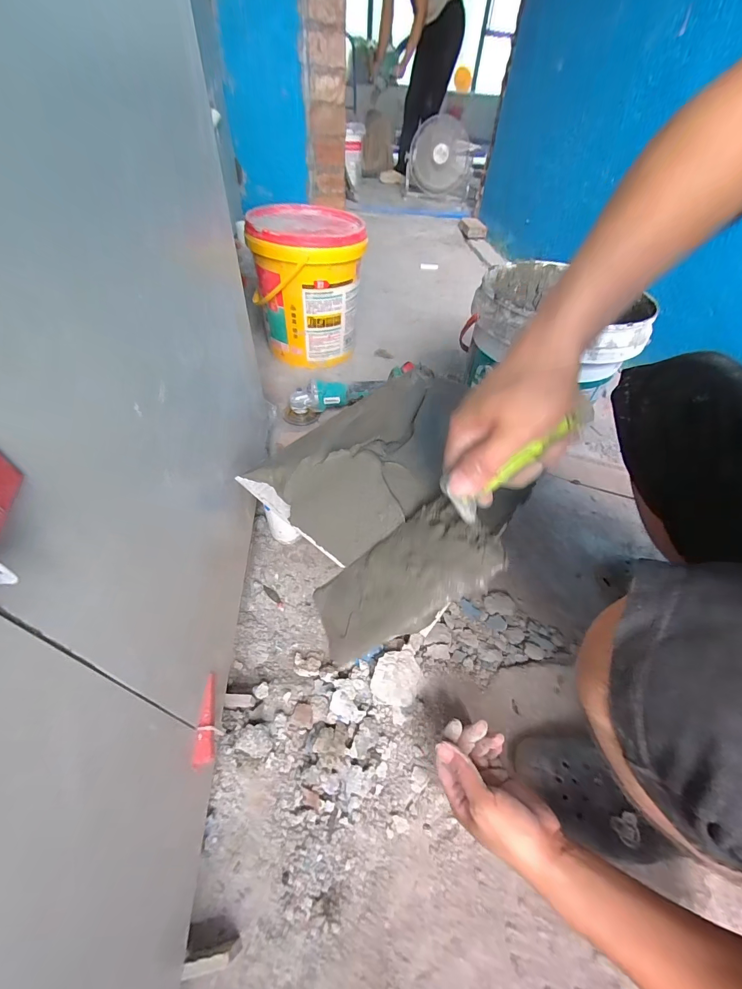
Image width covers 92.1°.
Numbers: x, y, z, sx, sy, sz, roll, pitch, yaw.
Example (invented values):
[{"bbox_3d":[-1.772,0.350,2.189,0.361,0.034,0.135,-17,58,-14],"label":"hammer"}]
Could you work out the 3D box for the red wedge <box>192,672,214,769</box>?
[{"bbox_3d":[-0.175,0.234,0.375,0.020,0.013,0.080,-8,49,-11],"label":"red wedge"}]

